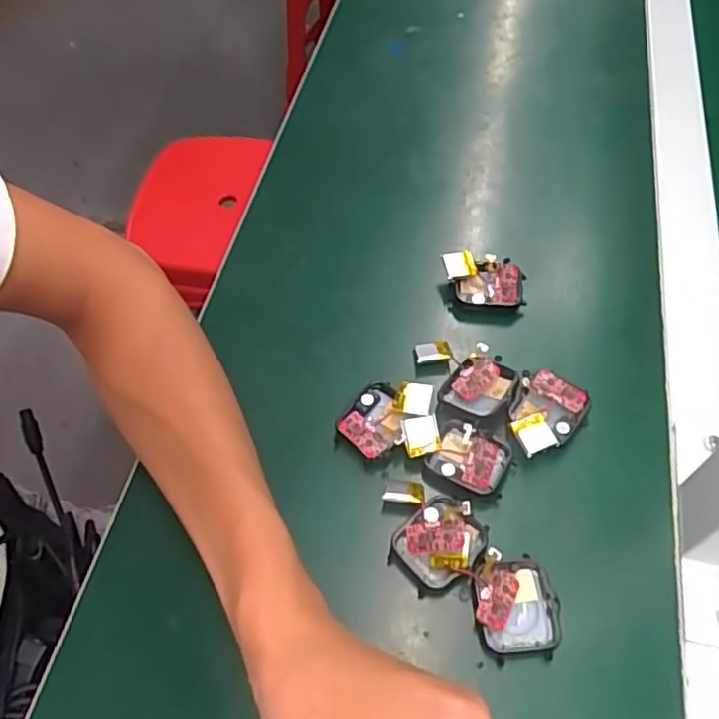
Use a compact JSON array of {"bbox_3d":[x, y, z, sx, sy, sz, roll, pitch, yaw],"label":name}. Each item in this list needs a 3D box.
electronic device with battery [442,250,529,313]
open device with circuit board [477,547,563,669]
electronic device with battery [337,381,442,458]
[{"bbox_3d":[0.082,-0.050,0.420,0.052,0.022,0.034,5,58,5],"label":"electronic device with battery"},{"bbox_3d":[0.077,0.120,0.312,0.039,0.013,0.047,0,58,2],"label":"open device with circuit board"},{"bbox_3d":[0.016,0.033,0.364,0.054,0.012,0.046,-2,58,1],"label":"electronic device with battery"}]

